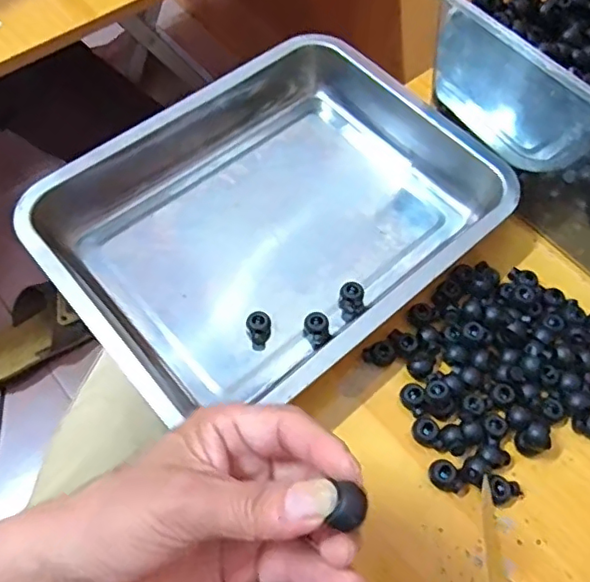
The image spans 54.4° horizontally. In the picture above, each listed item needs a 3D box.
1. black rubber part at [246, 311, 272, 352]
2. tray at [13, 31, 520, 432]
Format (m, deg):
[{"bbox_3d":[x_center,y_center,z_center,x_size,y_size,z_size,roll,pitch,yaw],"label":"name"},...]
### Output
[{"bbox_3d":[-0.026,0.028,0.409,0.017,0.012,0.024,-3,62,-3],"label":"black rubber part"},{"bbox_3d":[-0.010,-0.061,0.436,0.317,0.050,0.239,-38,69,-19],"label":"tray"}]

